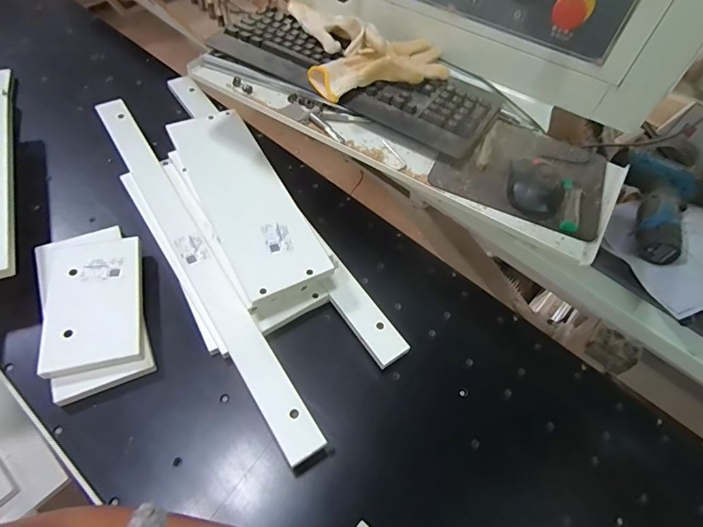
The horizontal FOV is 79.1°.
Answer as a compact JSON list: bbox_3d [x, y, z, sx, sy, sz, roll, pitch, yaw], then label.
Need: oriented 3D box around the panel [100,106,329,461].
[{"bbox_3d":[-0.258,-0.029,0.677,0.057,0.026,0.747,-27,64,-22],"label":"panel"}]

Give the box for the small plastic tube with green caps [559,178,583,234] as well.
[{"bbox_3d":[0.279,-0.074,0.540,0.024,0.011,0.086,17,60,7],"label":"small plastic tube with green caps"}]

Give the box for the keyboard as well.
[{"bbox_3d":[0.001,-0.291,0.652,0.437,0.025,0.152,28,58,12],"label":"keyboard"}]

